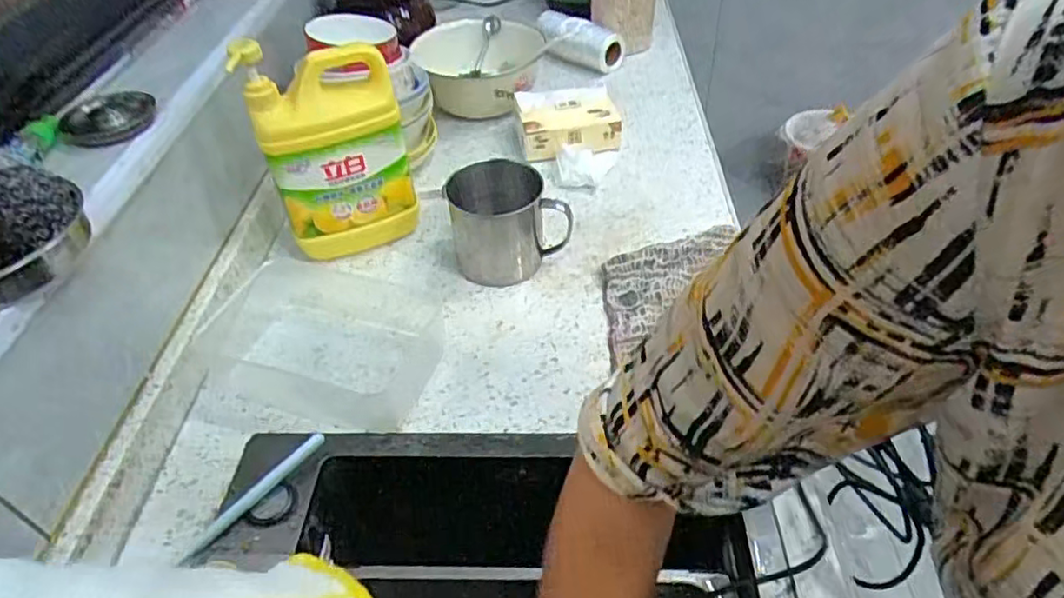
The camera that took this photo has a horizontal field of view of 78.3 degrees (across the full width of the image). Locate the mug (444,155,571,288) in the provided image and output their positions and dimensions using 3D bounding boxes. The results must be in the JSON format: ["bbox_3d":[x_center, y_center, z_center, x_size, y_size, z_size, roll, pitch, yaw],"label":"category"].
[{"bbox_3d":[-0.031,-0.089,0.745,0.112,0.097,0.107,-18,46,-14],"label":"mug"}]

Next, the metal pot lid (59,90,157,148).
[{"bbox_3d":[-0.394,-0.166,0.603,0.072,0.020,0.063,-9,45,-6],"label":"metal pot lid"}]

